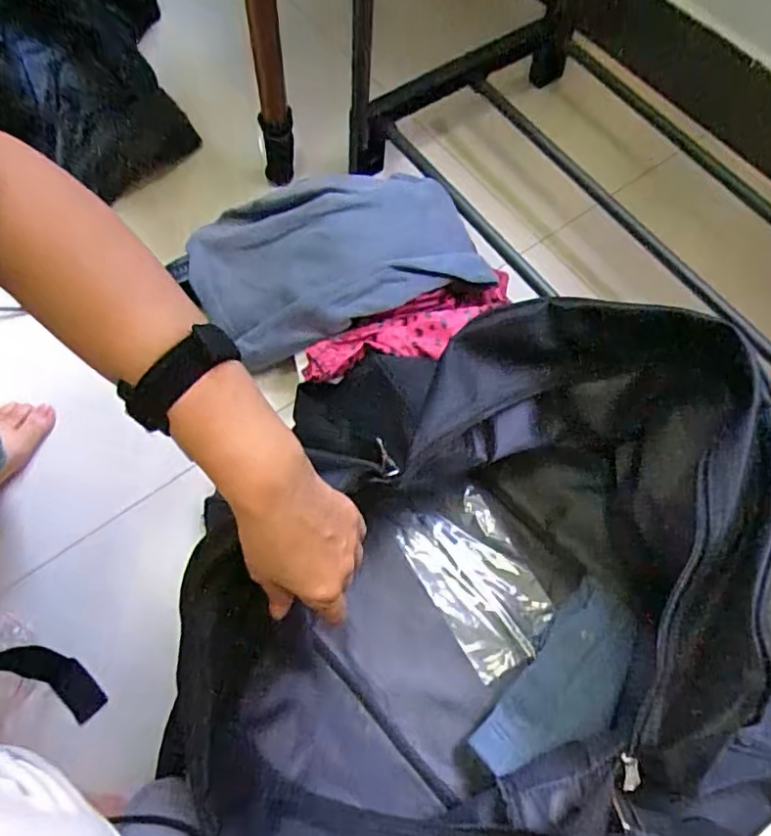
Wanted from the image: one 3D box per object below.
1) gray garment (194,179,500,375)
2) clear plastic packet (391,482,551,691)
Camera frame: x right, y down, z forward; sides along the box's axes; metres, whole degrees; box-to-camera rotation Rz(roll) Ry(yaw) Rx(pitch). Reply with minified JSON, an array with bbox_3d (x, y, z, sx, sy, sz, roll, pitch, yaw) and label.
[{"bbox_3d":[-0.051,-0.179,0.629,0.283,0.088,0.166,-20,69,-8],"label":"gray garment"},{"bbox_3d":[0.092,0.160,0.583,0.096,0.012,0.164,-27,70,-11],"label":"clear plastic packet"}]

